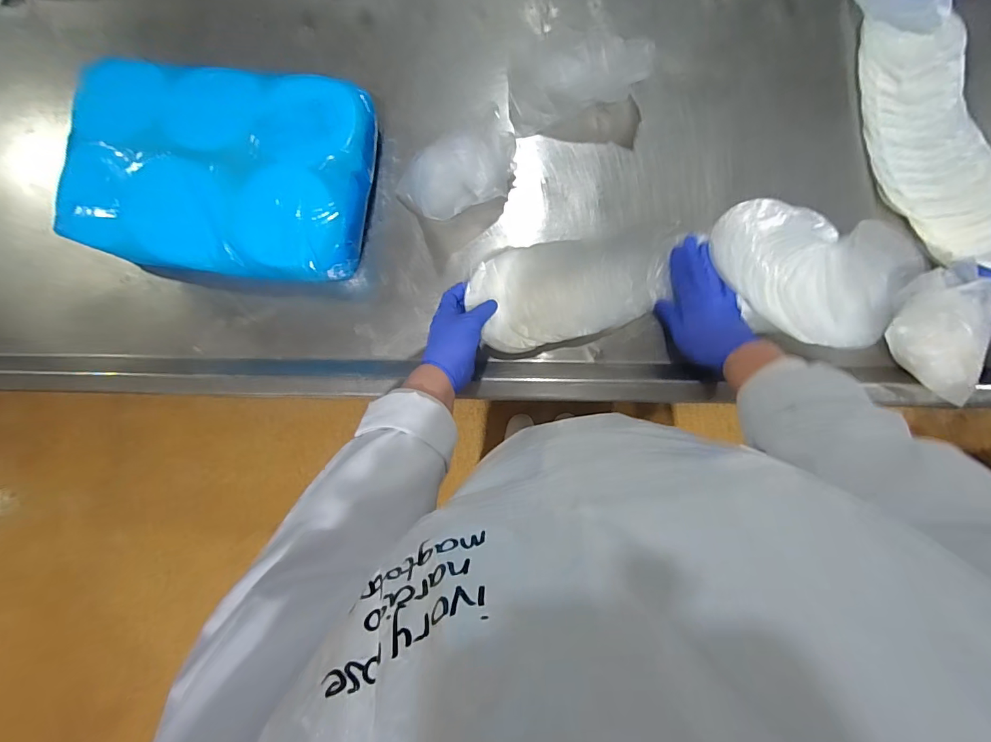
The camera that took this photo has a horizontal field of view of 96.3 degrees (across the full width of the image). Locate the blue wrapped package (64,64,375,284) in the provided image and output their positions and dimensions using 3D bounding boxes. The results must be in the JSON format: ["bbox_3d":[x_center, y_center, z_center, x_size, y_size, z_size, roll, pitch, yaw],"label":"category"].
[{"bbox_3d":[-0.369,-0.264,0.601,0.392,0.084,0.263,9,85,6],"label":"blue wrapped package"}]

